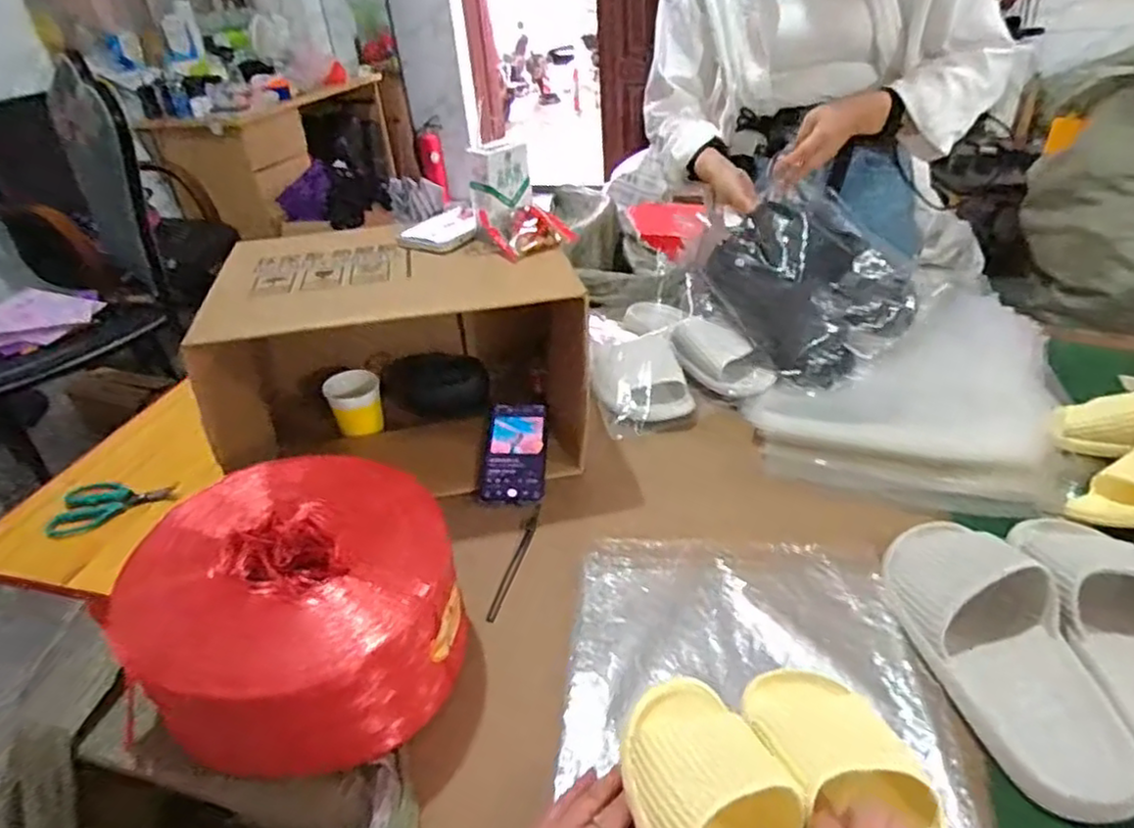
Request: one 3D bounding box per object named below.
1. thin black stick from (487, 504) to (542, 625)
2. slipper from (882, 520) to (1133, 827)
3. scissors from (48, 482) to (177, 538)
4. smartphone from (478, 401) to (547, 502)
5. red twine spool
[{"bbox_3d":[-0.054,0.158,0.724,0.013,0.010,0.158,6,36,16],"label":"thin black stick"},{"bbox_3d":[0.358,0.180,0.575,0.113,0.064,0.289,-2,34,5],"label":"slipper"},{"bbox_3d":[-0.554,0.103,0.832,0.134,0.018,0.067,-19,53,-23],"label":"scissors"},{"bbox_3d":[-0.064,0.044,0.845,0.072,0.011,0.157,4,45,-4],"label":"smartphone"},{"bbox_3d":[-0.239,0.172,0.608,0.275,0.127,0.246,20,42,32],"label":"red twine spool"}]

